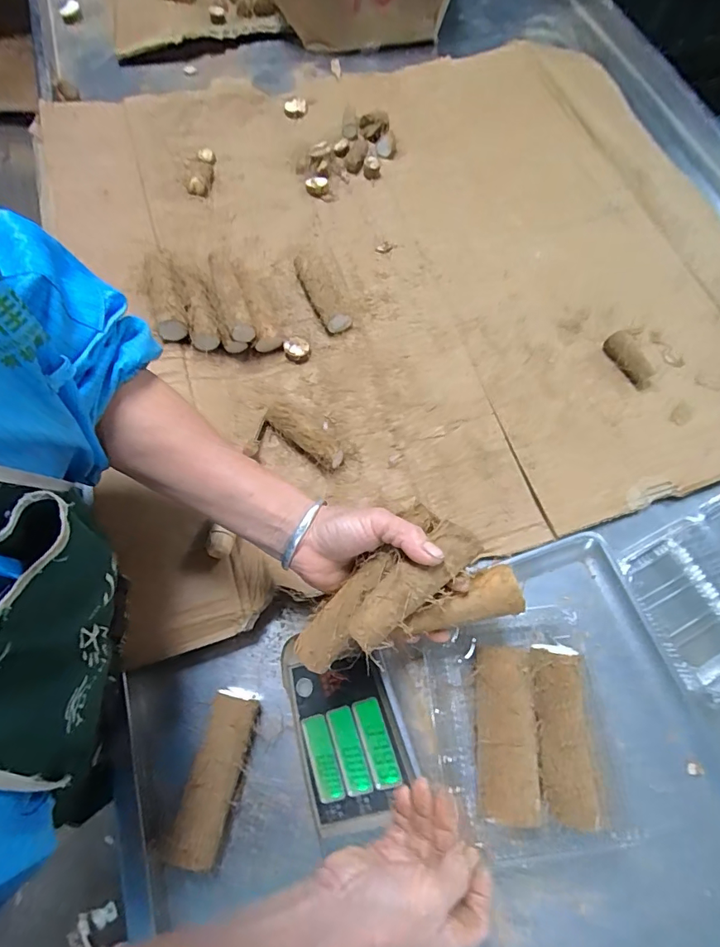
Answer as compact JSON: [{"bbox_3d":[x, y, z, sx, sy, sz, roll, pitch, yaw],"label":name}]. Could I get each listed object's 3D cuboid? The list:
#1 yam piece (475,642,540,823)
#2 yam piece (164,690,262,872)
[{"bbox_3d":[0.114,0.204,0.375,0.043,0.043,0.118,3,69,0],"label":"yam piece"},{"bbox_3d":[-0.136,0.286,0.443,0.041,0.050,0.135,14,69,4],"label":"yam piece"}]

